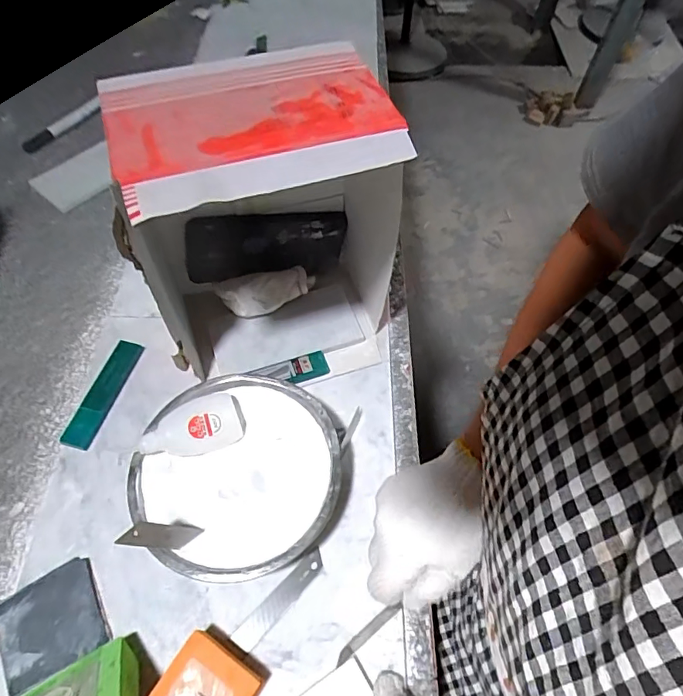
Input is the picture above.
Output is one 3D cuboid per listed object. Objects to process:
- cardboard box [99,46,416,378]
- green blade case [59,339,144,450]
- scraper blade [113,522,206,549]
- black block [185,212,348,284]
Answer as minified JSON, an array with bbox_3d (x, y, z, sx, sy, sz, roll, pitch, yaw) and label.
[{"bbox_3d":[-0.063,-0.088,0.422,0.192,0.248,0.143,-15,58,-8],"label":"cardboard box"},{"bbox_3d":[-0.230,0.043,0.477,0.022,0.018,0.114,13,59,10],"label":"green blade case"},{"bbox_3d":[-0.131,0.135,0.352,0.010,0.067,0.017,5,73,36],"label":"scraper blade"},{"bbox_3d":[-0.073,-0.103,0.495,0.160,0.081,0.012,-9,56,-22],"label":"black block"}]

